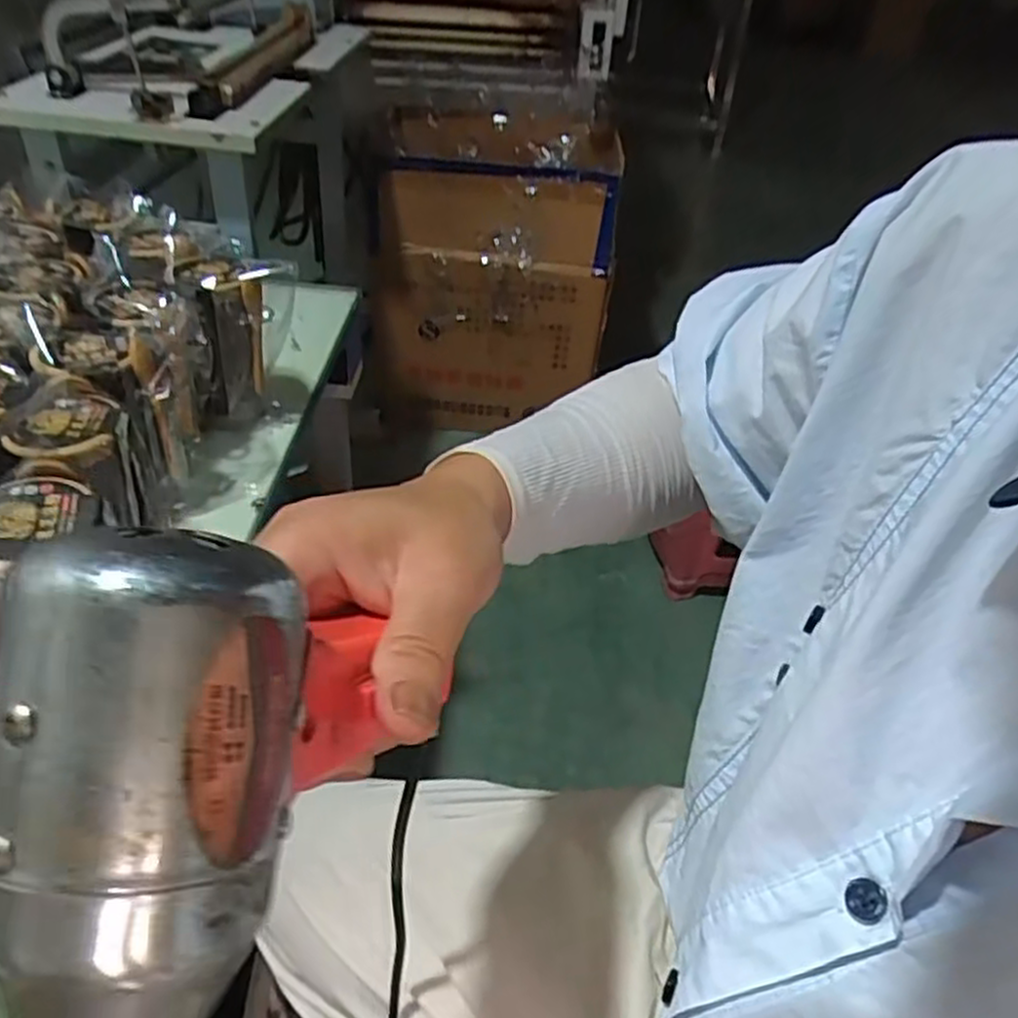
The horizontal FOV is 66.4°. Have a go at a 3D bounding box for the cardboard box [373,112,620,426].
[{"bbox_3d":[-0.025,-0.515,1.679,0.436,0.542,0.405,4,41,-1],"label":"cardboard box"}]

